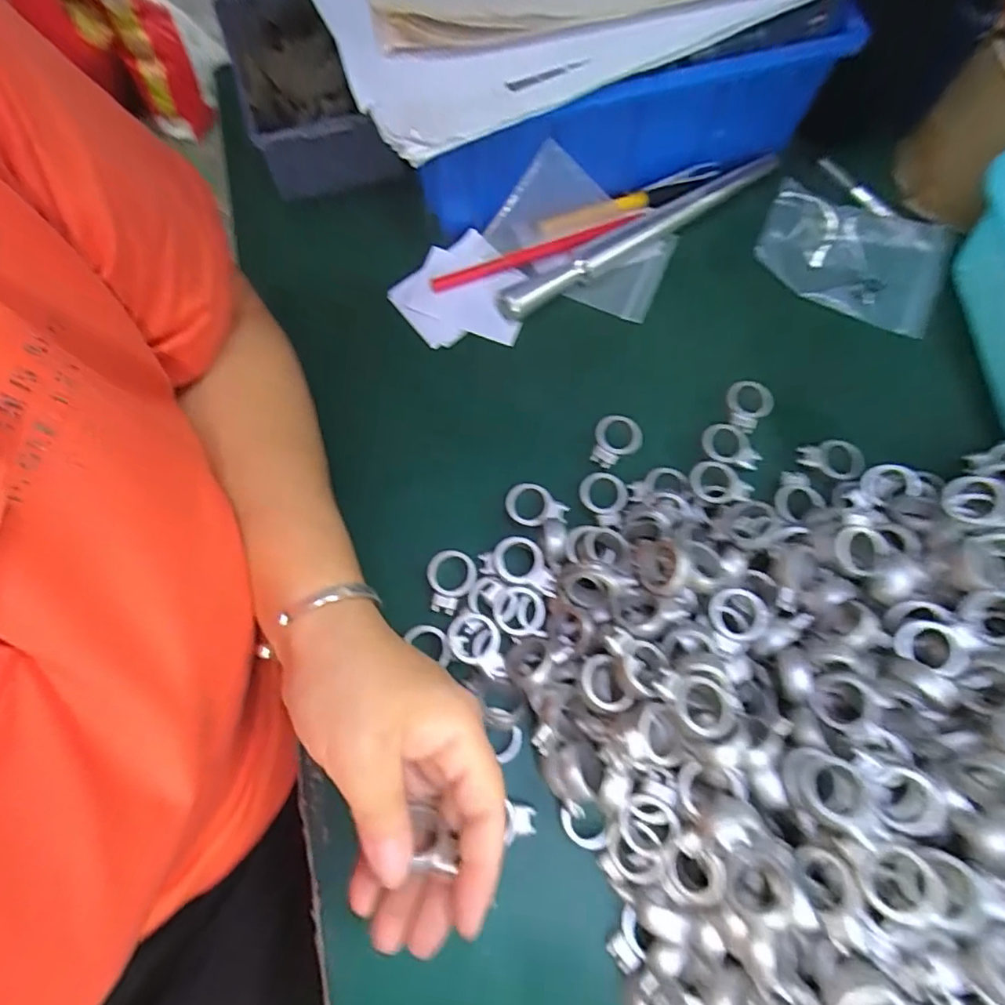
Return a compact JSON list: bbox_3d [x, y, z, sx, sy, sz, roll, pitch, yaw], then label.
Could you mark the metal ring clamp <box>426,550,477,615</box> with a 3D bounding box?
[{"bbox_3d":[-0.029,0.044,0.309,0.027,0.009,0.034,11,70,3],"label":"metal ring clamp"}]

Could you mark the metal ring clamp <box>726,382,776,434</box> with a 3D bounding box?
[{"bbox_3d":[0.152,-0.061,0.348,0.027,0.005,0.035,28,72,9],"label":"metal ring clamp"}]

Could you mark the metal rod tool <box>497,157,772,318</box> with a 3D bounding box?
[{"bbox_3d":[0.097,-0.189,0.396,0.232,0.020,0.021,-32,74,-12],"label":"metal rod tool"}]

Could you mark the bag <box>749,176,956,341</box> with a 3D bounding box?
[{"bbox_3d":[0.238,-0.169,0.382,0.119,0.017,0.076,23,95,5],"label":"bag"}]

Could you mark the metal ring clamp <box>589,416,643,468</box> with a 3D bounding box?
[{"bbox_3d":[0.069,-0.037,0.339,0.028,0.008,0.033,22,71,7],"label":"metal ring clamp"}]

